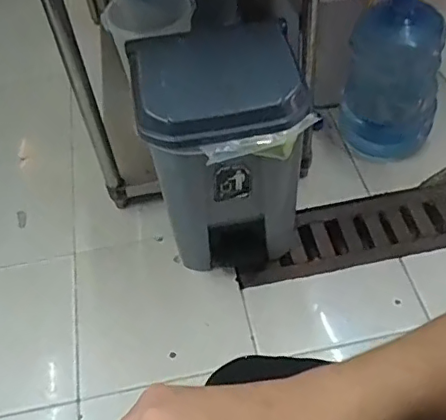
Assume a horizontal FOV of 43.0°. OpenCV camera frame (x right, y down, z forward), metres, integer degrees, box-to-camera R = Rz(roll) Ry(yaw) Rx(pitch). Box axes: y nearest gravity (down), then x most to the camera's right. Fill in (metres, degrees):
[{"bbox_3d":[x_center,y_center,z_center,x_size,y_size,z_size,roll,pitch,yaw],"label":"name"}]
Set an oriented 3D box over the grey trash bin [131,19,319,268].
[{"bbox_3d":[0.006,-0.094,1.276,0.368,0.503,0.302,-4,50,2],"label":"grey trash bin"}]

